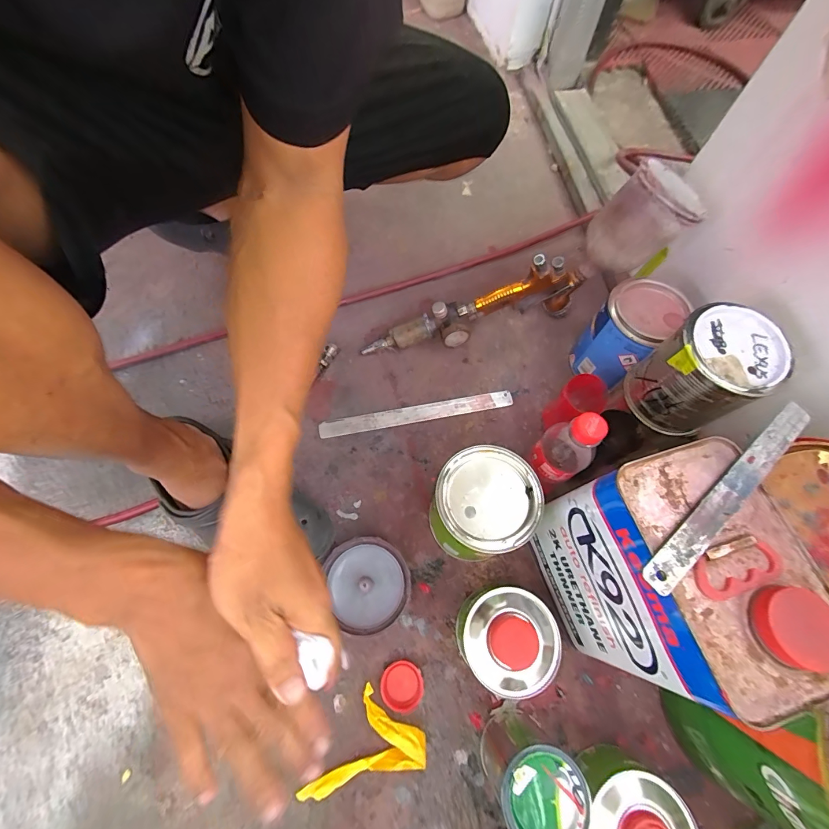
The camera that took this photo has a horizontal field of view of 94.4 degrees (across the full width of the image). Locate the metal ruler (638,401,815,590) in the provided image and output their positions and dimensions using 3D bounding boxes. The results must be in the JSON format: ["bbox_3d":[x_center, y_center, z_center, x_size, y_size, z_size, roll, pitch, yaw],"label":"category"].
[{"bbox_3d":[0.233,0.054,0.279,0.194,0.006,0.019,-36,73,-18],"label":"metal ruler"}]

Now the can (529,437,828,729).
[{"bbox_3d":[0.211,0.138,0.348,0.114,0.212,0.184,-13,68,-8],"label":"can"}]

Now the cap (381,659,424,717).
[{"bbox_3d":[-0.014,0.305,0.431,0.046,0.014,0.045,-14,68,-8],"label":"cap"}]

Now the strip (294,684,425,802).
[{"bbox_3d":[-0.049,0.365,0.397,0.086,0.021,0.114,32,69,11],"label":"strip"}]

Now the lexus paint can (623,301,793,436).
[{"bbox_3d":[0.303,-0.045,0.407,0.098,0.107,0.090,1,67,-2],"label":"lexus paint can"}]

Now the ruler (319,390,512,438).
[{"bbox_3d":[0.005,-0.001,0.562,0.280,0.004,0.026,-10,70,-7],"label":"ruler"}]

